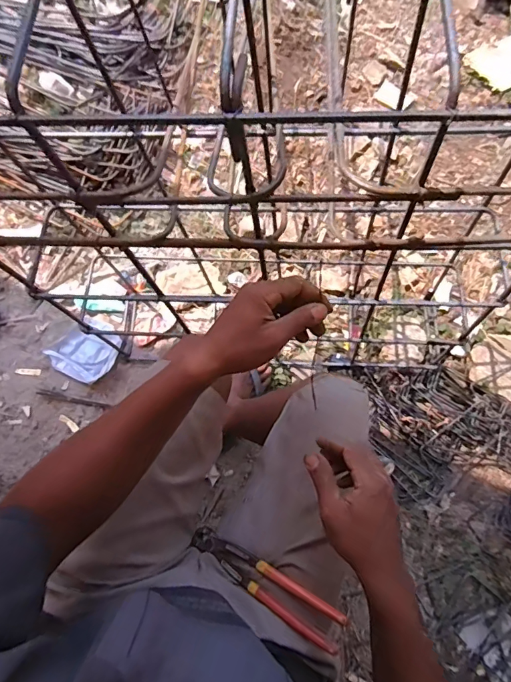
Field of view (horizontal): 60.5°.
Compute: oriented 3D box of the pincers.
[{"bbox_3d":[0.007,0.302,0.554,0.222,0.016,0.044,20,73,32],"label":"pincers"}]

